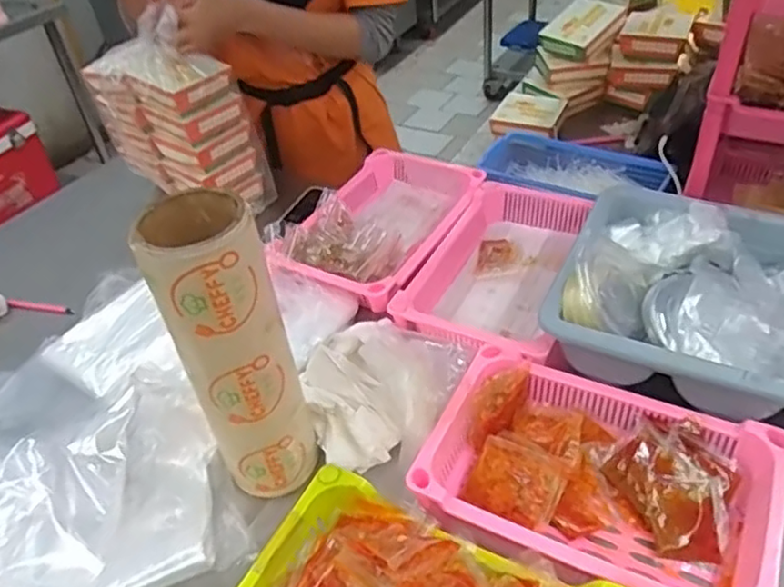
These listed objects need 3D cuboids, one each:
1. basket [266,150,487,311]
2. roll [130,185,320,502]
[{"bbox_3d":[-0.001,-0.105,0.933,0.183,0.069,0.328,19,47,26],"label":"basket"},{"bbox_3d":[-0.135,0.046,0.581,0.084,0.274,0.091,-14,42,-7],"label":"roll"}]

